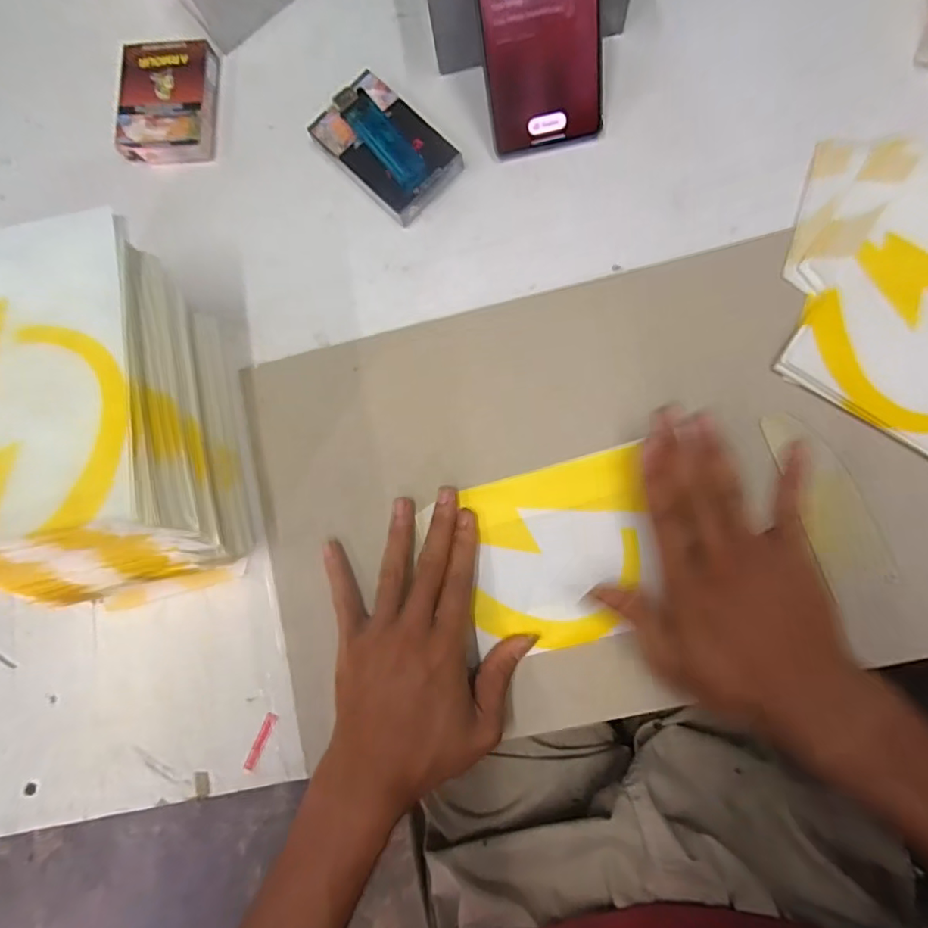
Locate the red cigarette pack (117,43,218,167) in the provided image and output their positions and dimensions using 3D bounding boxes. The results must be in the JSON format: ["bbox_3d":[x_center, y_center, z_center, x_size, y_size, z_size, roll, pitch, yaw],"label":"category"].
[{"bbox_3d":[-0.218,-0.267,0.396,0.066,0.017,0.087,1,84,5],"label":"red cigarette pack"}]

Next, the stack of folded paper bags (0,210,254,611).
[{"bbox_3d":[-0.222,-0.020,0.330,0.123,0.112,0.210,-13,83,4],"label":"stack of folded paper bags"}]

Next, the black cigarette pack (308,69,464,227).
[{"bbox_3d":[-0.053,-0.220,0.372,0.096,0.020,0.061,44,89,8],"label":"black cigarette pack"}]

